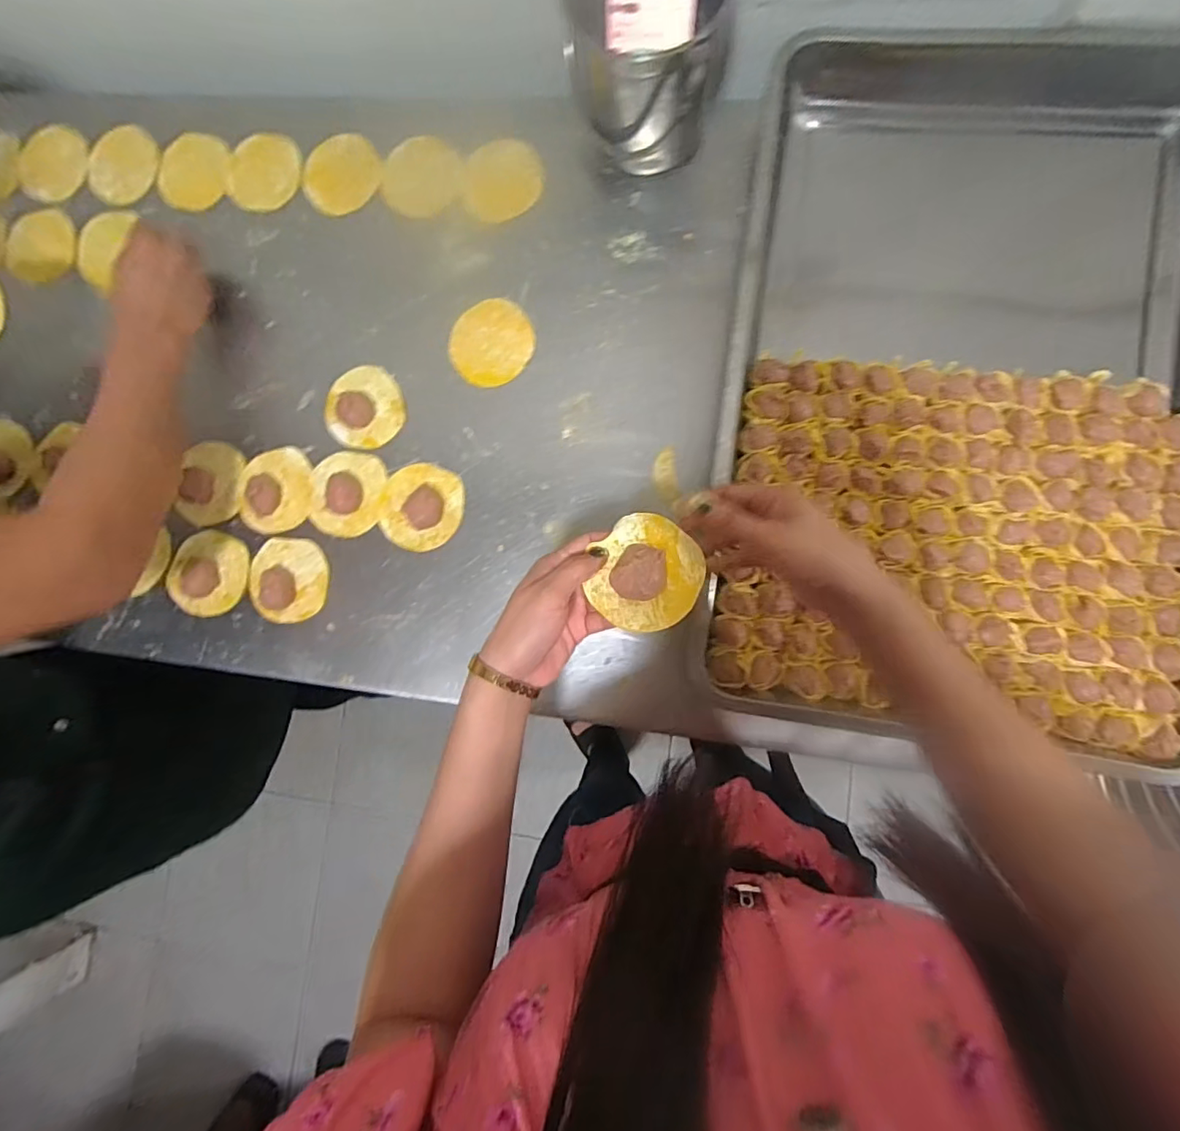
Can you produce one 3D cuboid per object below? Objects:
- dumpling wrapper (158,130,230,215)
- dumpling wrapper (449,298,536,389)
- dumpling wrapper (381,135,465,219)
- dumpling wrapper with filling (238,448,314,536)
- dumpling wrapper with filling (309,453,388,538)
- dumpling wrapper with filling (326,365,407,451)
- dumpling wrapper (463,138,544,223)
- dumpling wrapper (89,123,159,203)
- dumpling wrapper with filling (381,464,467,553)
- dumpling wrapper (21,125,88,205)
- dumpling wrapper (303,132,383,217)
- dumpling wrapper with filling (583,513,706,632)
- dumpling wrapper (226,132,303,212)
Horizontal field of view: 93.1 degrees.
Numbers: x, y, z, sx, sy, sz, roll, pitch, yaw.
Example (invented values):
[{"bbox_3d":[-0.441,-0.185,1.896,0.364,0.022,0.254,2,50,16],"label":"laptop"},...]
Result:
[{"bbox_3d":[-0.427,-0.427,0.606,0.091,0.004,0.097,-1,77,5],"label":"dumpling wrapper"},{"bbox_3d":[-0.096,-0.219,0.547,0.081,0.004,0.084,0,86,4],"label":"dumpling wrapper"},{"bbox_3d":[-0.171,-0.397,0.569,0.081,0.005,0.081,0,86,4],"label":"dumpling wrapper"},{"bbox_3d":[-0.317,-0.077,0.556,0.073,0.019,0.085,0,86,4],"label":"dumpling wrapper with filling"},{"bbox_3d":[-0.239,-0.072,0.545,0.076,0.018,0.084,-1,86,4],"label":"dumpling wrapper with filling"},{"bbox_3d":[-0.223,-0.158,0.554,0.074,0.013,0.081,0,86,4],"label":"dumpling wrapper with filling"},{"bbox_3d":[-0.087,-0.384,0.557,0.078,0.005,0.079,-9,89,8],"label":"dumpling wrapper"},{"bbox_3d":[-0.514,-0.442,0.616,0.071,0.006,0.092,25,82,-5],"label":"dumpling wrapper"},{"bbox_3d":[-0.163,-0.057,0.533,0.078,0.023,0.083,0,86,4],"label":"dumpling wrapper with filling"},{"bbox_3d":[-0.595,-0.446,0.619,0.086,0.007,0.087,0,86,4],"label":"dumpling wrapper"},{"bbox_3d":[-0.259,-0.410,0.582,0.081,0.008,0.082,0,86,4],"label":"dumpling wrapper"},{"bbox_3d":[0.038,0.006,0.378,0.073,0.025,0.078,0,86,4],"label":"dumpling wrapper with filling"},{"bbox_3d":[-0.349,-0.418,0.595,0.084,0.008,0.090,-1,80,5],"label":"dumpling wrapper"}]

